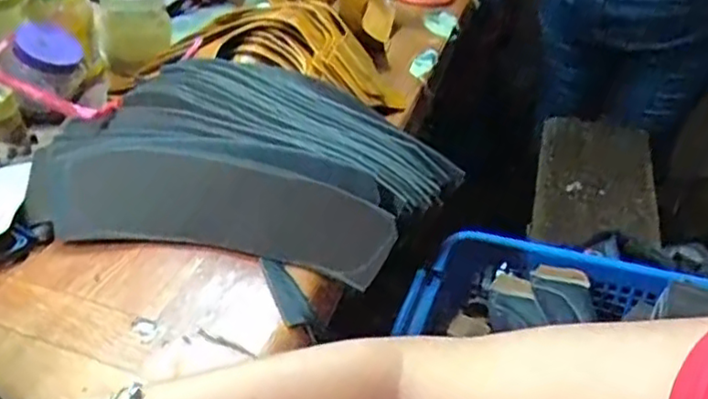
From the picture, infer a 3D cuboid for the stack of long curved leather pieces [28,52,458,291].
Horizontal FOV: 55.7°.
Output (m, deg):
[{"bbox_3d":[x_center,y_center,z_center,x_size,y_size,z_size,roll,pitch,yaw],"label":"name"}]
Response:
[{"bbox_3d":[-0.101,-0.034,0.624,0.361,0.095,0.205,11,38,11],"label":"stack of long curved leather pieces"}]

